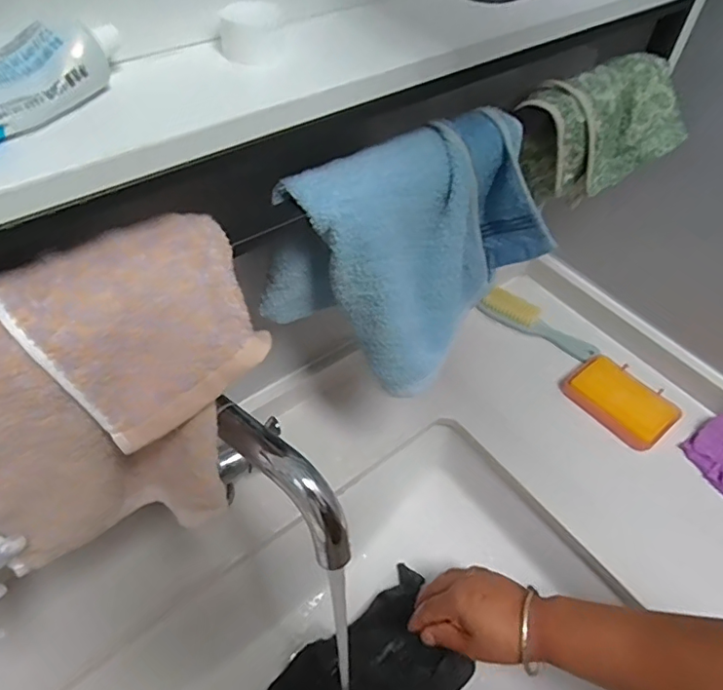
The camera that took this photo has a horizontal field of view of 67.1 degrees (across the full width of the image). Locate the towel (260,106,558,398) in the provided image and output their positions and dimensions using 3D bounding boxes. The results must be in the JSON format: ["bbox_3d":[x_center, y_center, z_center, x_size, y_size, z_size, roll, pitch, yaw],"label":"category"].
[{"bbox_3d":[0.042,-0.060,0.405,0.206,0.162,0.090,-21,54,-19],"label":"towel"}]

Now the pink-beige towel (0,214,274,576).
[{"bbox_3d":[-0.142,0.038,0.302,0.183,0.157,0.086,-24,55,-21],"label":"pink-beige towel"}]

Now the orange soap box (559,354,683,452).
[{"bbox_3d":[0.302,0.062,0.636,0.072,0.030,0.117,-29,57,-24],"label":"orange soap box"}]

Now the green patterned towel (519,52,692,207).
[{"bbox_3d":[0.204,-0.176,0.473,0.157,0.102,0.064,-19,54,-18],"label":"green patterned towel"}]

